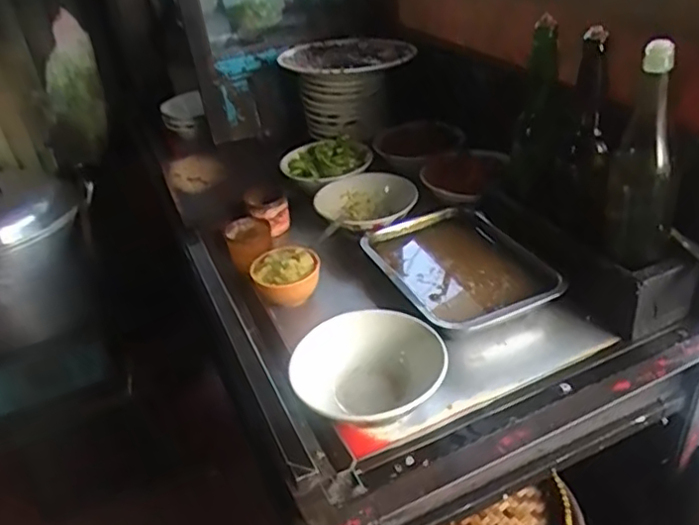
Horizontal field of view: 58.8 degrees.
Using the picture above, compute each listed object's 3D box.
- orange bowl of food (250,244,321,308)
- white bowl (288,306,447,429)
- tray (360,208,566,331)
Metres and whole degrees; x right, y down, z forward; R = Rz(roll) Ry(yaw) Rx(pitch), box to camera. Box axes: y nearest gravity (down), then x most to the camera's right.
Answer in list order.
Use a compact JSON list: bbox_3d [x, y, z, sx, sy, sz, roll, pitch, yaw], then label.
[{"bbox_3d":[-0.081,0.014,0.800,0.084,0.064,0.070,-13,35,-7],"label":"orange bowl of food"},{"bbox_3d":[0.021,0.113,0.641,0.149,0.047,0.141,-5,36,4],"label":"white bowl"},{"bbox_3d":[0.138,0.006,0.797,0.171,0.036,0.224,-18,37,-13],"label":"tray"}]

